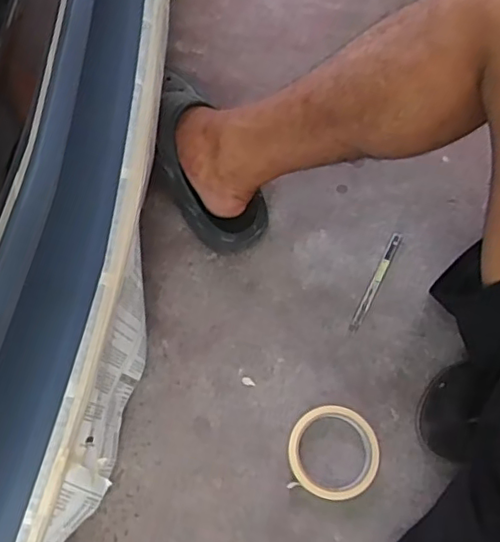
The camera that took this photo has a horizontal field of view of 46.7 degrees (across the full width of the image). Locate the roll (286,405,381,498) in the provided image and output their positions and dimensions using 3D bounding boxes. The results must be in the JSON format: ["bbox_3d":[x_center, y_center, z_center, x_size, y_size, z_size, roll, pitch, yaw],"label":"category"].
[{"bbox_3d":[0.091,0.197,0.632,0.096,0.020,0.095,0,71,0],"label":"roll"}]

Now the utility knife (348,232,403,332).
[{"bbox_3d":[0.155,0.011,0.707,0.013,0.013,0.140,26,73,8],"label":"utility knife"}]

